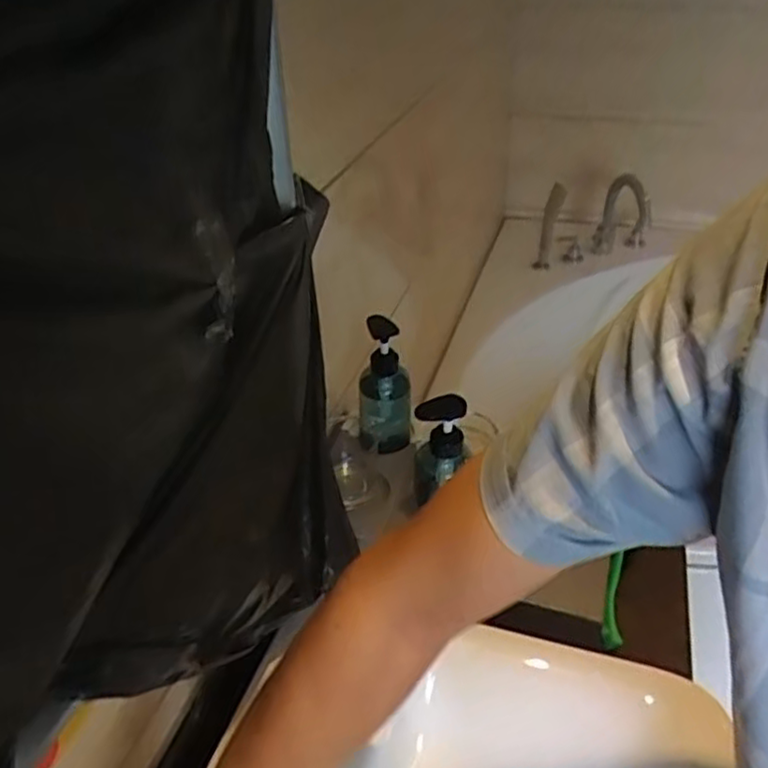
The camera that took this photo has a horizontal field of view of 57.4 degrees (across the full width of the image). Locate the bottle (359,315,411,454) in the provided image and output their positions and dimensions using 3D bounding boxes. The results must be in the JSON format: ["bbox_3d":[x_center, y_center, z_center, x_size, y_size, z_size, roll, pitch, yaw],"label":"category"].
[{"bbox_3d":[0.001,0.009,0.853,0.062,0.175,0.068,0,35,2],"label":"bottle"}]

